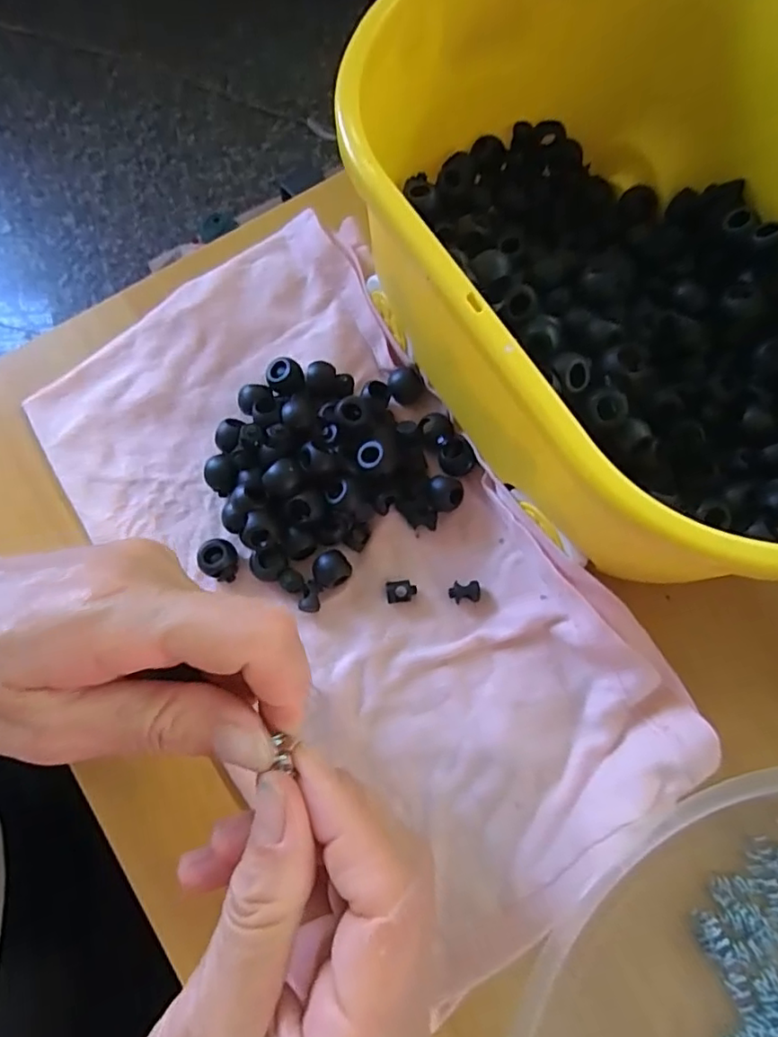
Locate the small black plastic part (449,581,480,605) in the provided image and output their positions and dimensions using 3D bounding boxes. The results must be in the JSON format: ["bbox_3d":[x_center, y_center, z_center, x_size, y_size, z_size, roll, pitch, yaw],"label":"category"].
[{"bbox_3d":[0.031,0.030,0.236,0.013,0.005,0.009,-8,75,-1],"label":"small black plastic part"}]

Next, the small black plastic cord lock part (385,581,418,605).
[{"bbox_3d":[0.005,0.030,0.236,0.012,0.006,0.008,-9,75,-2],"label":"small black plastic cord lock part"}]

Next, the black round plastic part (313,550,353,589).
[{"bbox_3d":[-0.023,0.021,0.234,0.014,0.011,0.014,0,75,1],"label":"black round plastic part"}]

